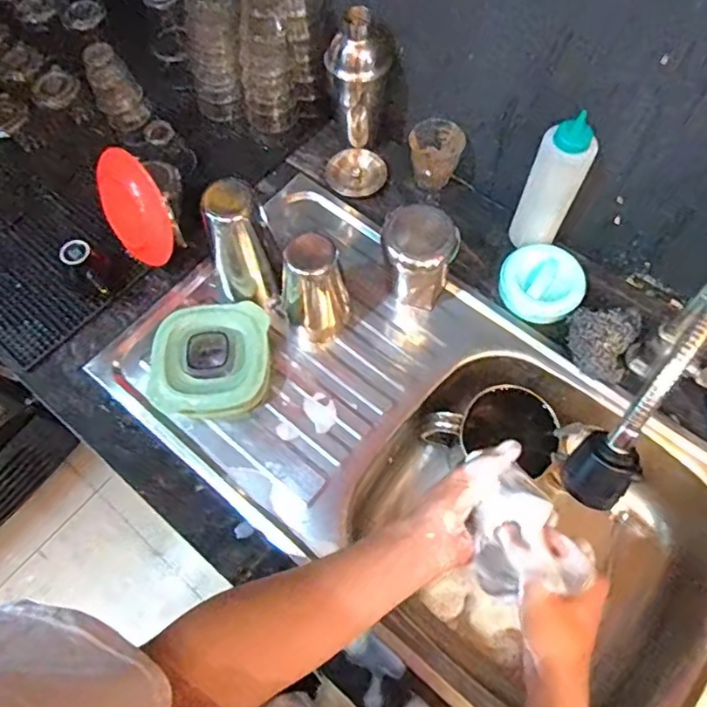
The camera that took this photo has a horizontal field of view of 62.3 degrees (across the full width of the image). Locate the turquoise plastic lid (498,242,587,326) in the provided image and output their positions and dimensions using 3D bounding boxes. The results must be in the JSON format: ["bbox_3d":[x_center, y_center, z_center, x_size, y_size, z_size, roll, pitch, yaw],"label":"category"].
[{"bbox_3d":[0.241,-0.089,0.751,0.101,0.037,0.101,-1,65,2],"label":"turquoise plastic lid"}]

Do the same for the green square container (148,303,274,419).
[{"bbox_3d":[-0.167,0.008,0.702,0.133,0.055,0.137,-4,65,0],"label":"green square container"}]

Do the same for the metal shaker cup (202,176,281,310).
[{"bbox_3d":[-0.135,-0.121,0.684,0.063,0.189,0.074,-40,70,-15],"label":"metal shaker cup"}]

